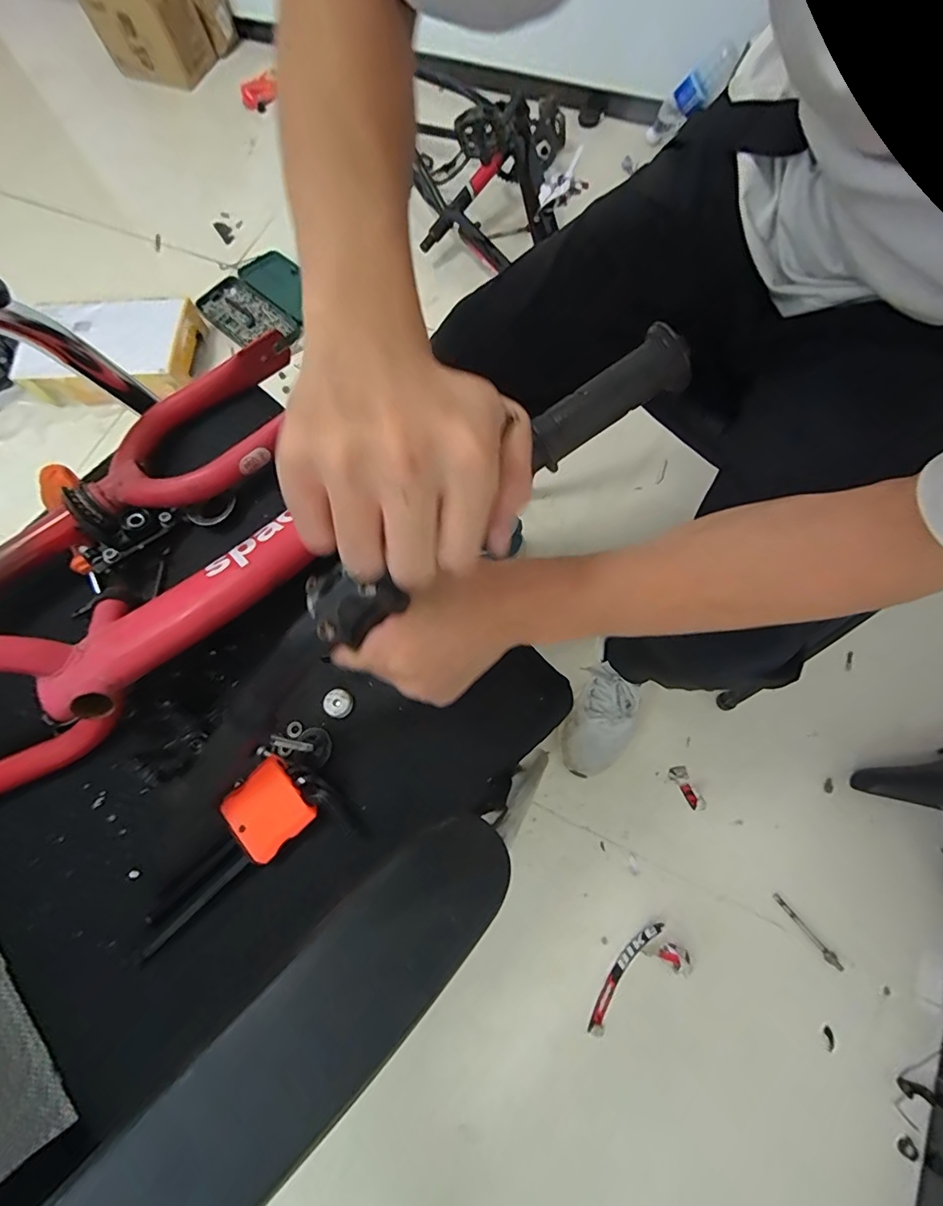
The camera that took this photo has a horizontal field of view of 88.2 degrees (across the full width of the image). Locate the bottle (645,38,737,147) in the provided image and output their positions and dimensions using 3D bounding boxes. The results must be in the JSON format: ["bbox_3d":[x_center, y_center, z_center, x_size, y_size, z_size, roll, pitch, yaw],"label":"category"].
[{"bbox_3d":[0.499,-1.163,1.118,0.062,0.203,0.054,6,65,-44],"label":"bottle"}]

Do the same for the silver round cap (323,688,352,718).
[{"bbox_3d":[-0.103,0.077,0.375,0.021,0.004,0.021,-1,71,4],"label":"silver round cap"}]

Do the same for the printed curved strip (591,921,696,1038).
[{"bbox_3d":[0.228,0.534,0.695,0.169,0.029,0.073,-29,72,-6],"label":"printed curved strip"}]

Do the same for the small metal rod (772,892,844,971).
[{"bbox_3d":[0.484,0.472,0.702,0.014,0.015,0.123,-39,76,-11],"label":"small metal rod"}]

